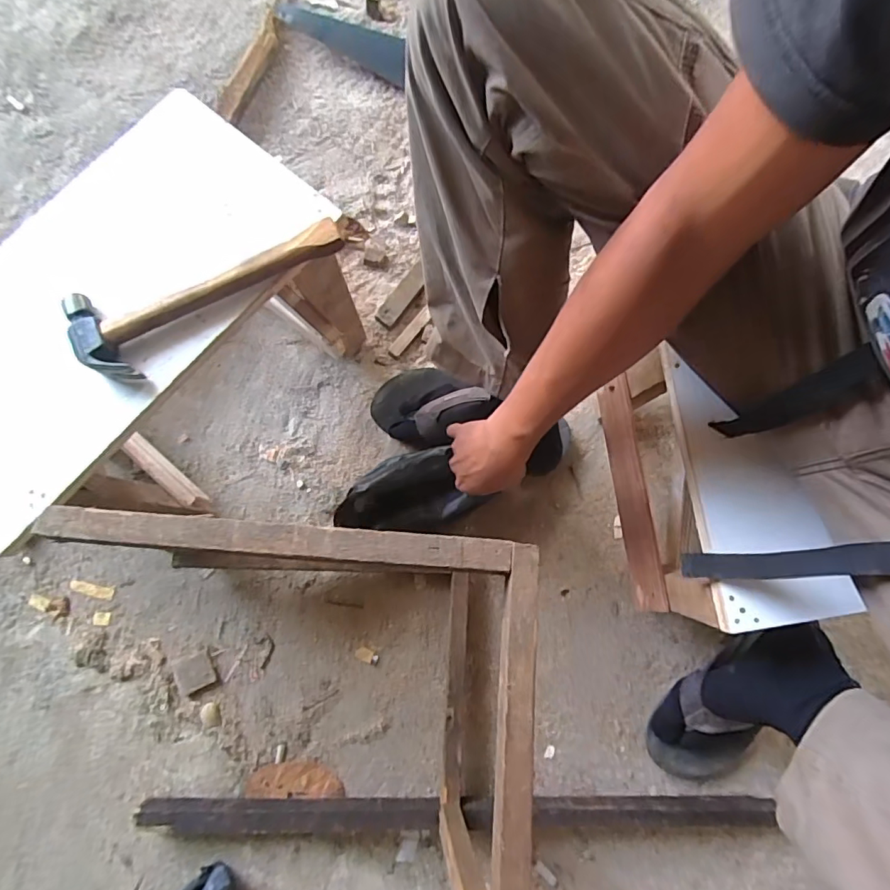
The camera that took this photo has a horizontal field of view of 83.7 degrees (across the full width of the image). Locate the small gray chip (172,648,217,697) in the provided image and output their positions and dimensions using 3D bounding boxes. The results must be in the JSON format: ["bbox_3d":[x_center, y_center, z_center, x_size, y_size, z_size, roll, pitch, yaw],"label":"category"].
[{"bbox_3d":[-0.326,0.296,0.647,0.051,0.011,0.047,-25,82,-3],"label":"small gray chip"}]

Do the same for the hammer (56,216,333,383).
[{"bbox_3d":[-0.210,-0.141,0.448,0.246,0.026,0.086,-26,82,-4],"label":"hammer"}]

